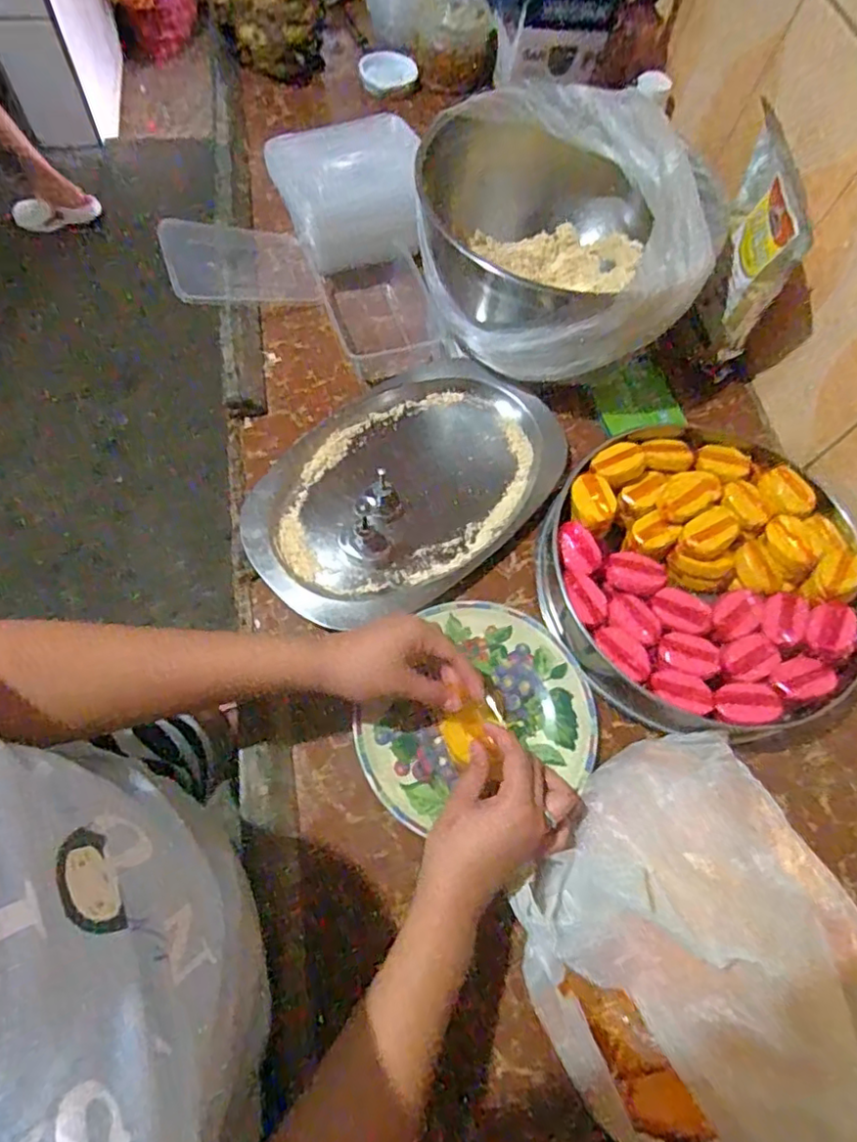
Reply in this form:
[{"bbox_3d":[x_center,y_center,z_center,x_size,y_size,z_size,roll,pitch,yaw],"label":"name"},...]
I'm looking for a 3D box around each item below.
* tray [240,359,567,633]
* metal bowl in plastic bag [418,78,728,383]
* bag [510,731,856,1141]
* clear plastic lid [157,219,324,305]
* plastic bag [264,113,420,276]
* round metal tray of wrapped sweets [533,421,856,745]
[{"bbox_3d":[-0.021,-0.091,0.617,0.332,0.023,0.214,-41,76,-20],"label":"tray"},{"bbox_3d":[0.129,-0.335,0.644,0.256,0.167,0.307,-7,67,-8],"label":"metal bowl in plastic bag"},{"bbox_3d":[0.204,0.278,0.425,0.250,0.112,0.287,-32,72,-18],"label":"bag"},{"bbox_3d":[-0.212,-0.348,0.688,0.158,0.012,0.112,-13,77,-28],"label":"clear plastic lid"},{"bbox_3d":[-0.093,-0.426,0.693,0.160,0.126,0.105,-14,68,-11],"label":"plastic bag"},{"bbox_3d":[0.252,-0.003,0.566,0.283,0.066,0.292,2,66,-5],"label":"round metal tray of wrapped sweets"}]

